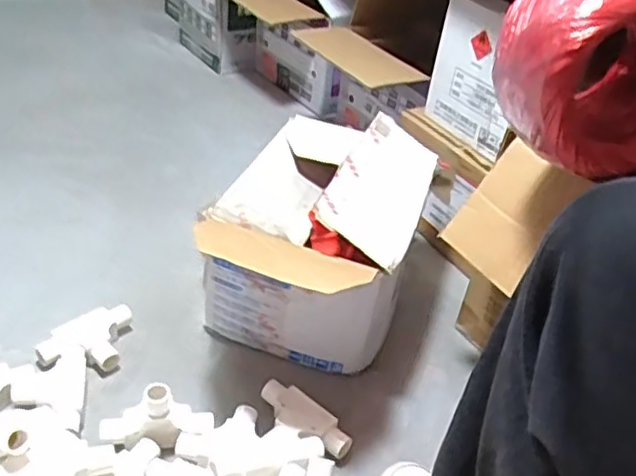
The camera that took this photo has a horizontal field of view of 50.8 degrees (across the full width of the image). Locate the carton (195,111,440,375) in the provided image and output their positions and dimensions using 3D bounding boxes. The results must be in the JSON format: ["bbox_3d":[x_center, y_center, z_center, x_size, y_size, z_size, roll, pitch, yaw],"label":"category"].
[{"bbox_3d":[-0.003,0.013,0.805,0.211,0.194,0.339,15,36,10],"label":"carton"}]

